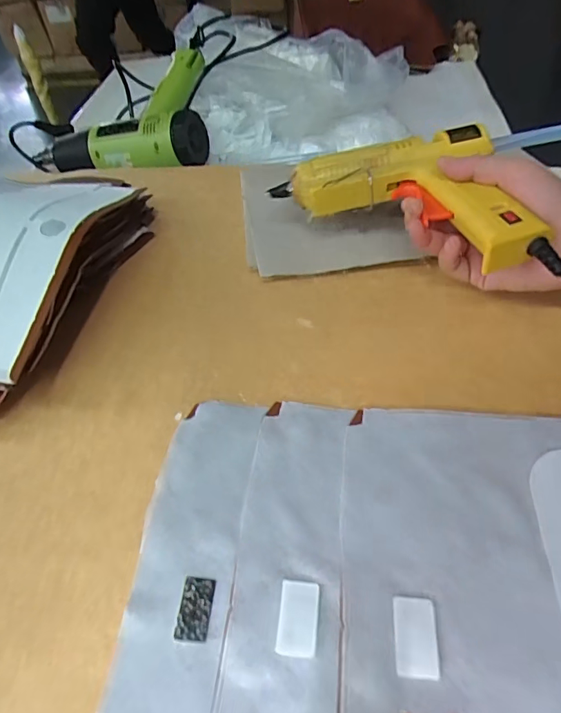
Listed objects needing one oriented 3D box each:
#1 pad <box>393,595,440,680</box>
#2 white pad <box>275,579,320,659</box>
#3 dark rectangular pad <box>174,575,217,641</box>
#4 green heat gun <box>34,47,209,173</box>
[{"bbox_3d":[0.064,0.130,0.218,0.019,0.004,0.033,2,50,7],"label":"pad"},{"bbox_3d":[0.009,0.128,0.229,0.020,0.007,0.033,3,50,9],"label":"white pad"},{"bbox_3d":[-0.043,0.127,0.236,0.016,0.004,0.029,2,50,8],"label":"dark rectangular pad"},{"bbox_3d":[-0.229,-0.317,0.648,0.261,0.070,0.179,-12,77,14],"label":"green heat gun"}]

